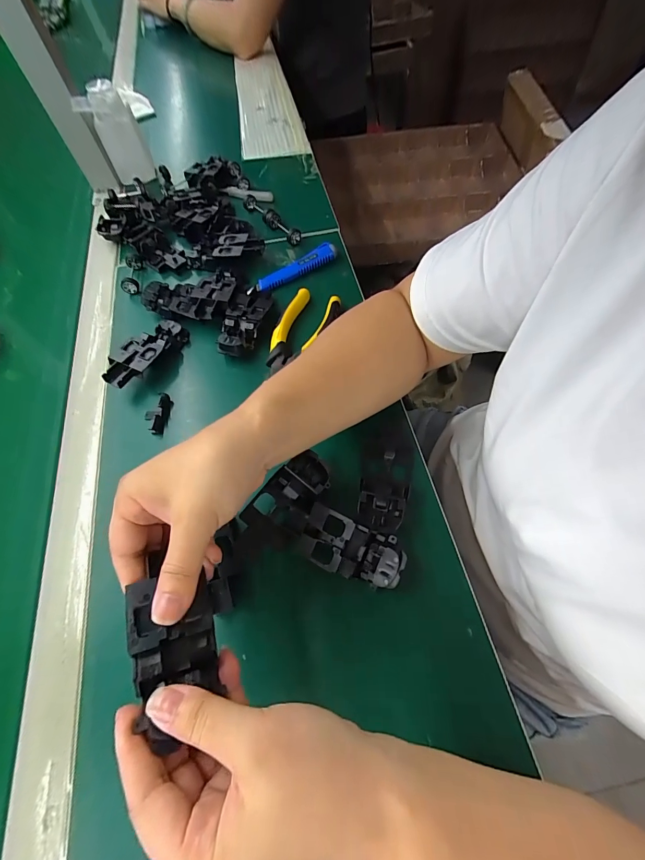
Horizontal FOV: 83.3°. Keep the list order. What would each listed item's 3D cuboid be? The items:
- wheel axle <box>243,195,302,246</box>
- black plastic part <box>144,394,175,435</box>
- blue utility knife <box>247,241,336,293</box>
[{"bbox_3d":[-0.073,-0.290,0.494,0.019,0.015,0.114,-38,66,-16],"label":"wheel axle"},{"bbox_3d":[-0.167,-0.016,0.366,0.023,0.020,0.042,10,76,5],"label":"black plastic part"},{"bbox_3d":[-0.036,-0.199,0.446,0.122,0.015,0.021,-31,64,-13],"label":"blue utility knife"}]

